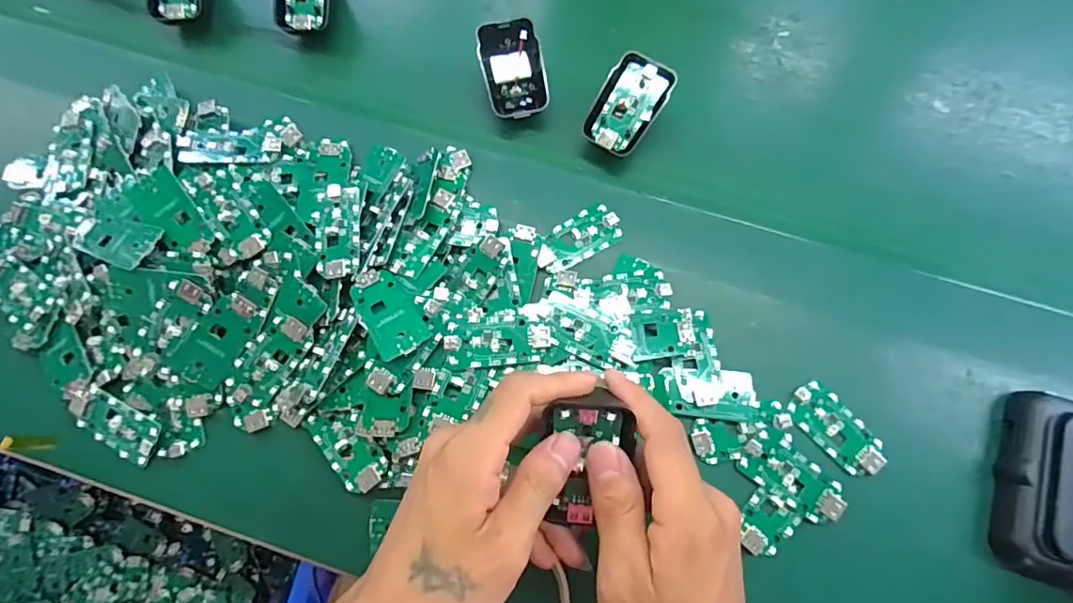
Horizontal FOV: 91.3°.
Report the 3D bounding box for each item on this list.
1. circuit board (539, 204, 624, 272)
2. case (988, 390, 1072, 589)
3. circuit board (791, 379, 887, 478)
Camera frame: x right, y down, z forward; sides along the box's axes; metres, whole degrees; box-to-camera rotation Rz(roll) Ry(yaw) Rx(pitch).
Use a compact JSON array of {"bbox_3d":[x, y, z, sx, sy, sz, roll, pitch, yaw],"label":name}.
[{"bbox_3d":[0.029,-0.044,0.365,0.062,0.004,0.032,-31,80,-8],"label":"circuit board"},{"bbox_3d":[0.308,0.110,0.313,0.045,0.030,0.107,15,74,4],"label":"case"},{"bbox_3d":[0.192,0.082,0.333,0.033,0.004,0.064,-42,78,-12],"label":"circuit board"}]

